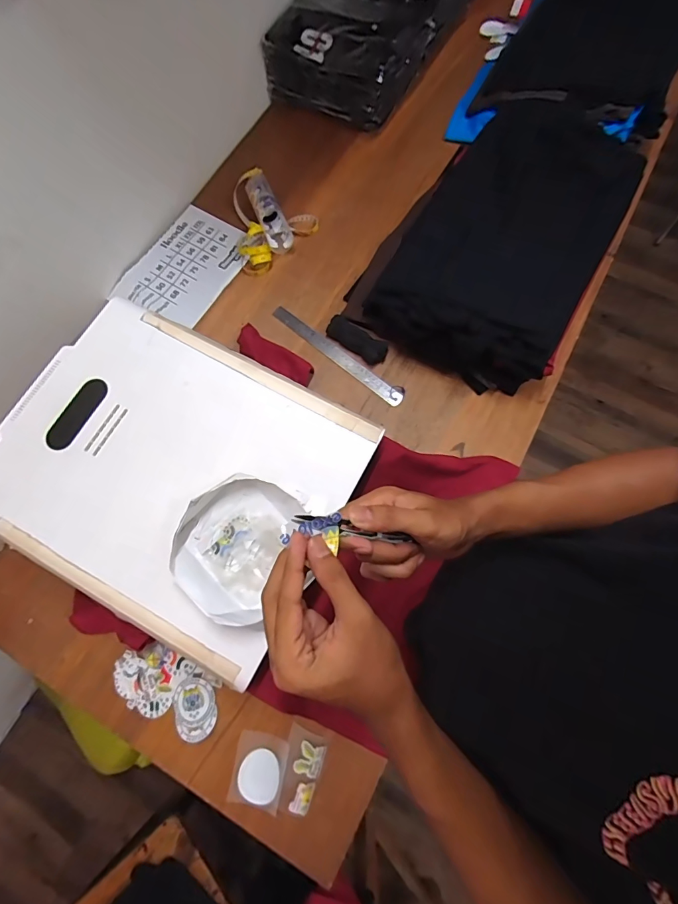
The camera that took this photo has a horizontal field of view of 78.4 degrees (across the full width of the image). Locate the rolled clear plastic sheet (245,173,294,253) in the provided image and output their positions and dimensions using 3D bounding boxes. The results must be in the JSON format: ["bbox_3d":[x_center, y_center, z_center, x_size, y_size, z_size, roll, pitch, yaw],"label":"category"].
[{"bbox_3d":[-0.152,-0.519,0.898,0.057,0.054,0.194,-21,74,-4],"label":"rolled clear plastic sheet"}]

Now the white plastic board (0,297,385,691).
[{"bbox_3d":[-0.249,0.020,0.603,0.497,0.023,0.400,26,76,9],"label":"white plastic board"}]

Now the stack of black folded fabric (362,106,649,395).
[{"bbox_3d":[0.333,-0.413,0.814,0.348,0.137,0.576,28,76,10],"label":"stack of black folded fabric"}]

